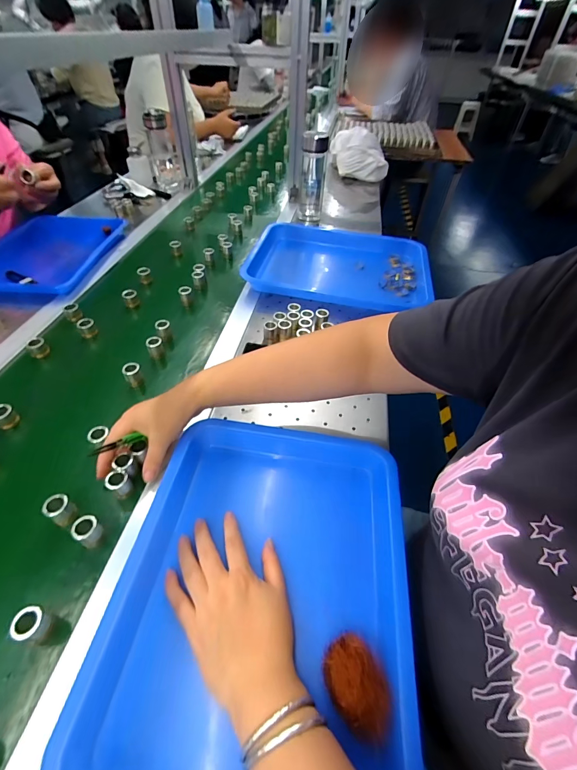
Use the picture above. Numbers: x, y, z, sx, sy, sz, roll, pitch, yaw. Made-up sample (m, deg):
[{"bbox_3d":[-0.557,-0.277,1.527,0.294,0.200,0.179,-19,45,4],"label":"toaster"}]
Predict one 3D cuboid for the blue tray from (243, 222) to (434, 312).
[{"bbox_3d":[0.112,-0.270,0.760,0.378,0.041,0.306,11,47,7],"label":"blue tray"}]

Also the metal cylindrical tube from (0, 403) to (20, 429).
[{"bbox_3d":[-0.377,0.042,0.455,0.023,0.029,0.025,30,53,24],"label":"metal cylindrical tube"}]

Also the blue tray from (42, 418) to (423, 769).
[{"bbox_3d":[-0.017,0.190,0.336,0.273,0.058,0.321,6,47,4],"label":"blue tray"}]

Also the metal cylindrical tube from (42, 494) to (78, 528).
[{"bbox_3d":[-0.244,0.134,0.368,0.021,0.032,0.023,1,47,-1],"label":"metal cylindrical tube"}]

